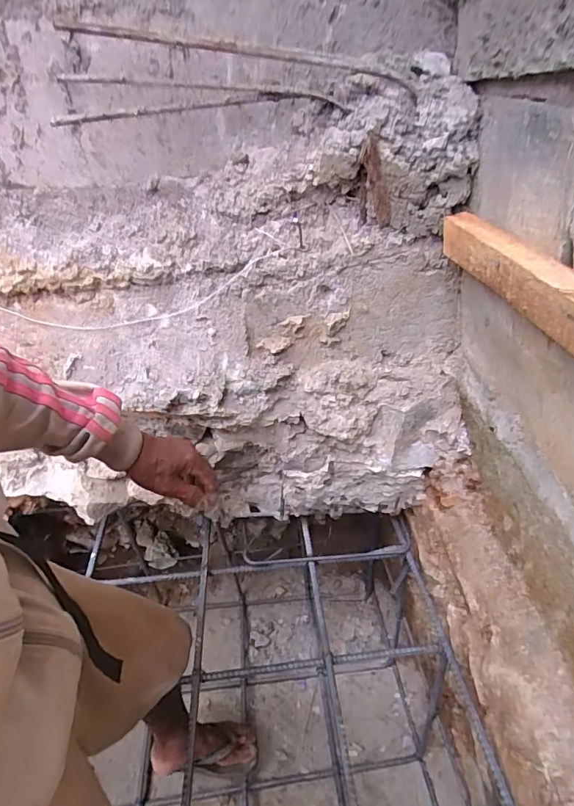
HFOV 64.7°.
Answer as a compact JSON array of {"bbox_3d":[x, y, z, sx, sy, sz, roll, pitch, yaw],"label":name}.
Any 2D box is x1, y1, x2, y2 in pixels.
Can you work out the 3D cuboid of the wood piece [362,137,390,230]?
[{"bbox_3d":[0.125,-0.298,0.626,0.021,0.121,0.004,-10,51,19],"label":"wood piece"}]

